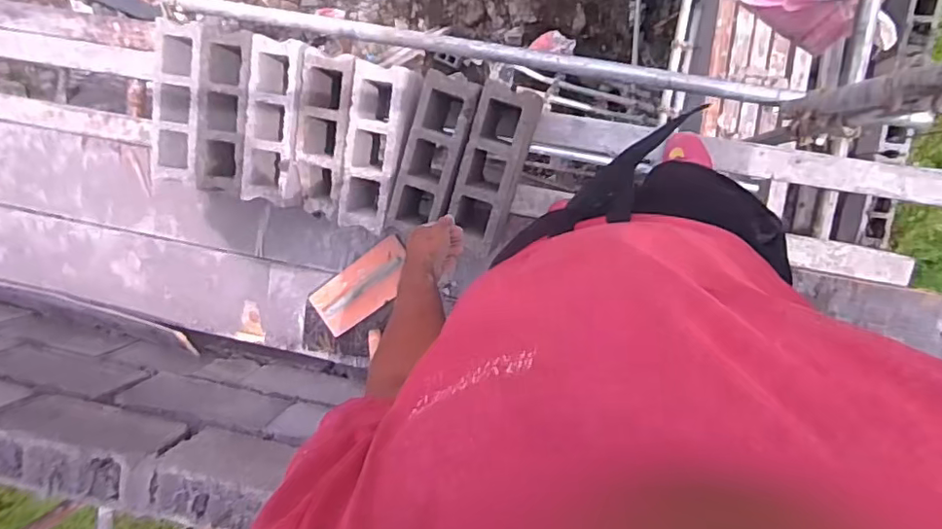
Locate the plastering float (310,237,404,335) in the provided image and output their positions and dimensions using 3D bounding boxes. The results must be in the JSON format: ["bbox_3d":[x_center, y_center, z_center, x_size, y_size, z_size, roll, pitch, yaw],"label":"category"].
[{"bbox_3d":[-0.319,0.069,1.648,0.320,0.040,0.151,-36,92,7],"label":"plastering float"}]

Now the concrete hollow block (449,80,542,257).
[{"bbox_3d":[0.057,-0.240,1.421,0.135,0.217,0.404,17,100,6],"label":"concrete hollow block"}]

